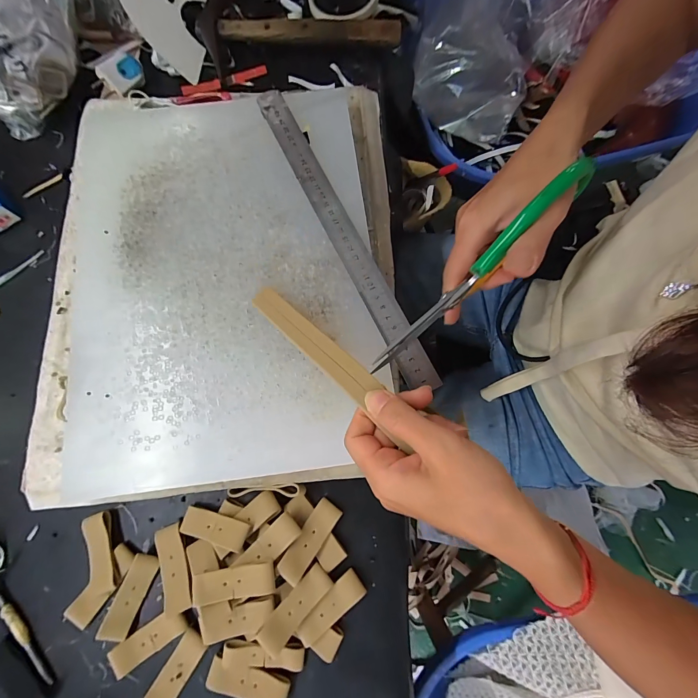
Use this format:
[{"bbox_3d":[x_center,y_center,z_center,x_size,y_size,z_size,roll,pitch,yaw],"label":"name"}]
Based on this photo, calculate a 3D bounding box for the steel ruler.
[{"bbox_3d":[-0.009,-0.108,0.300,0.026,0.005,0.314,-26,78,-6],"label":"steel ruler"}]

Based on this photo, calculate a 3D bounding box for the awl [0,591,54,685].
[{"bbox_3d":[-0.259,0.223,0.264,0.010,0.006,0.089,-41,80,-10],"label":"awl"}]

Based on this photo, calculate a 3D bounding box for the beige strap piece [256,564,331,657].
[{"bbox_3d":[-0.040,0.196,0.255,0.021,0.006,0.061,44,66,10],"label":"beige strap piece"}]

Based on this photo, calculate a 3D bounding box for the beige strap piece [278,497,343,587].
[{"bbox_3d":[-0.031,0.152,0.268,0.021,0.005,0.062,35,62,8],"label":"beige strap piece"}]

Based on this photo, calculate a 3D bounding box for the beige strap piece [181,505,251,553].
[{"bbox_3d":[-0.109,0.145,0.272,0.060,0.004,0.021,6,58,19],"label":"beige strap piece"}]

